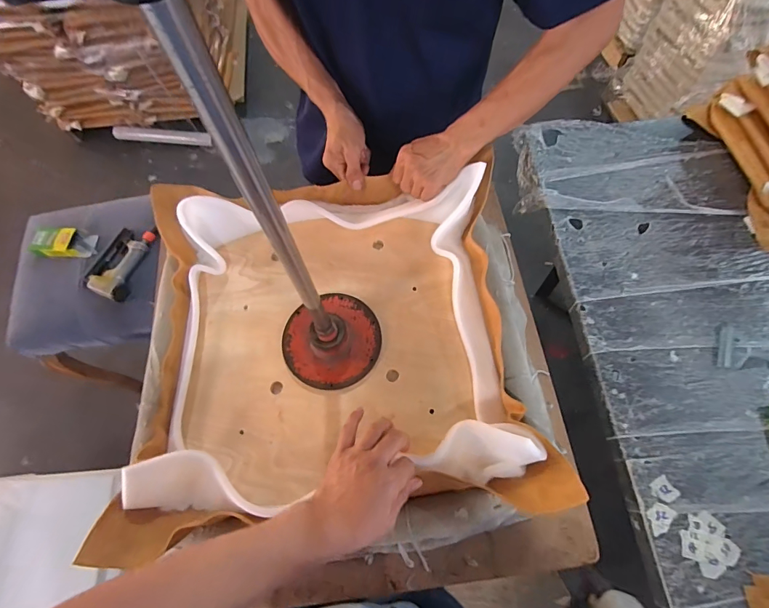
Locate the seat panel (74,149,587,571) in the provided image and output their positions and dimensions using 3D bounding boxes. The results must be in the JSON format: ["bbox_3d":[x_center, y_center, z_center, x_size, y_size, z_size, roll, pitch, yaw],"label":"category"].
[{"bbox_3d":[-0.083,0.040,0.583,0.533,0.094,0.490,-6,66,1],"label":"seat panel"}]

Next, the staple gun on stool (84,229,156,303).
[{"bbox_3d":[-0.734,-0.118,1.118,0.120,0.062,0.203,12,68,7],"label":"staple gun on stool"}]

